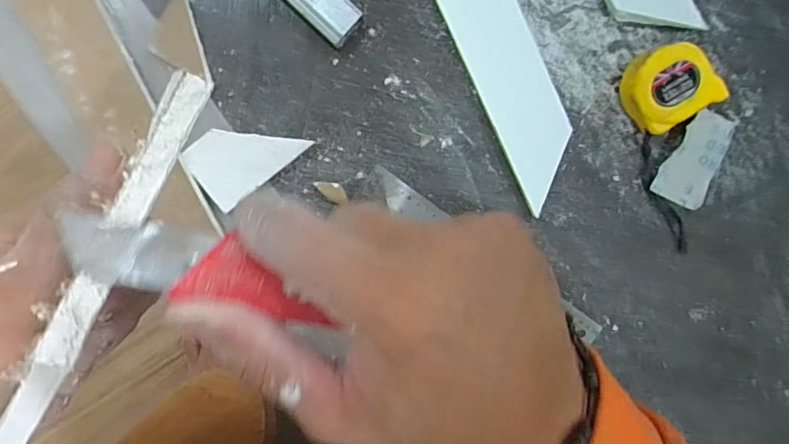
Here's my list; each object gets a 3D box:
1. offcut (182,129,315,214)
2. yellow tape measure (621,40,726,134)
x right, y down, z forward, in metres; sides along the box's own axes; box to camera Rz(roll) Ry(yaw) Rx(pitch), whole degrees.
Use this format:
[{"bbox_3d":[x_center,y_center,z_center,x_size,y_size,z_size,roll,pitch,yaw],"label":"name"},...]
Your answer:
[{"bbox_3d":[-0.147,-0.068,0.475,0.104,0.005,0.070,-39,97,-1],"label":"offcut"},{"bbox_3d":[0.275,-0.138,0.490,0.086,0.048,0.080,-30,98,-1],"label":"yellow tape measure"}]

